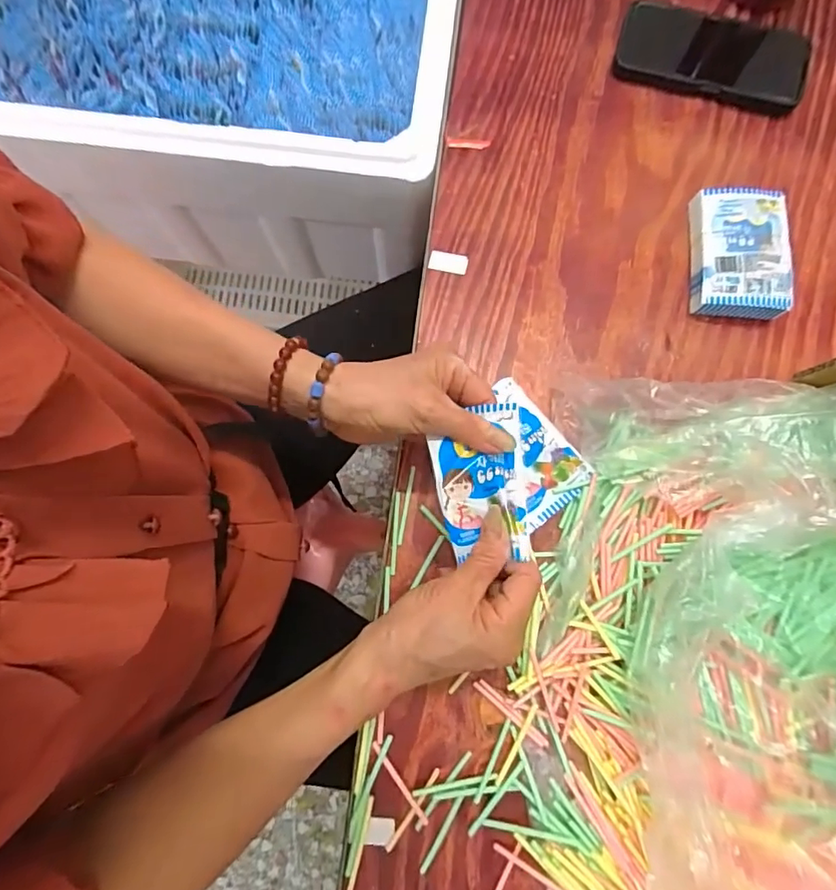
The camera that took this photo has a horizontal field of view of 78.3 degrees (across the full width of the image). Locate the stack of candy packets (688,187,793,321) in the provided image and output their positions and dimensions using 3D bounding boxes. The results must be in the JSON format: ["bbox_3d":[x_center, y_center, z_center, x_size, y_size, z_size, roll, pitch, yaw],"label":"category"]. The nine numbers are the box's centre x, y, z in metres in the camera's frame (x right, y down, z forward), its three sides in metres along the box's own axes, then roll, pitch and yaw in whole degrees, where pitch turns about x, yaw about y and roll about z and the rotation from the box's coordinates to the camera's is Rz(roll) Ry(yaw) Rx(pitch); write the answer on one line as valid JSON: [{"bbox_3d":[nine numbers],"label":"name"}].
[{"bbox_3d":[0.266,-0.159,0.426,0.073,0.027,0.104,4,79,2],"label":"stack of candy packets"}]

